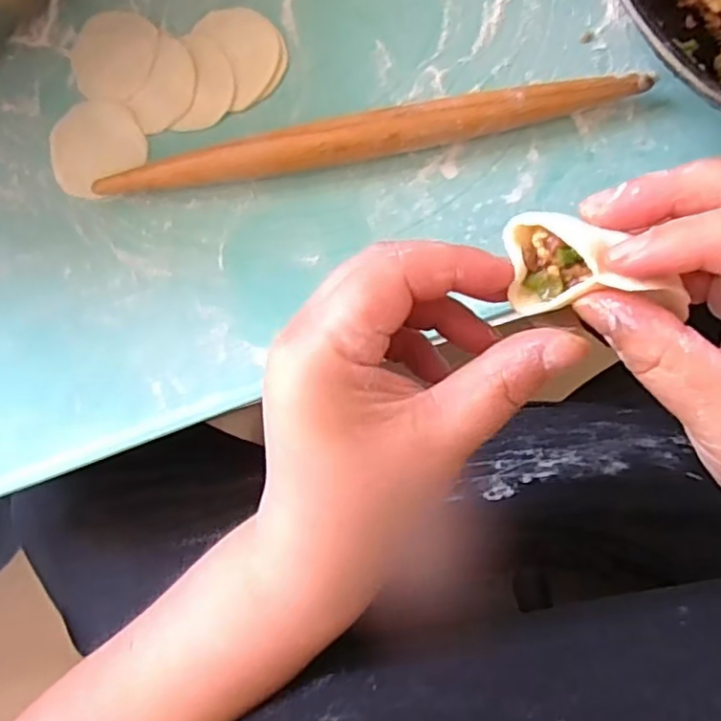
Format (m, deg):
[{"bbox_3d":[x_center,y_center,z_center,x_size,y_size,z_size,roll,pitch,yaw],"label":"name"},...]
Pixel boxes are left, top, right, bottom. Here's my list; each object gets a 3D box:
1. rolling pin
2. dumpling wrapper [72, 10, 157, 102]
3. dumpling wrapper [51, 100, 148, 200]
[{"bbox_3d":[-0.001,-0.129,0.367,0.315,0.026,0.026,-10,86,7],"label":"rolling pin"},{"bbox_3d":[-0.159,-0.195,0.398,0.060,0.005,0.059,0,87,7],"label":"dumpling wrapper"},{"bbox_3d":[-0.169,-0.136,0.396,0.061,0.009,0.061,0,87,7],"label":"dumpling wrapper"}]

